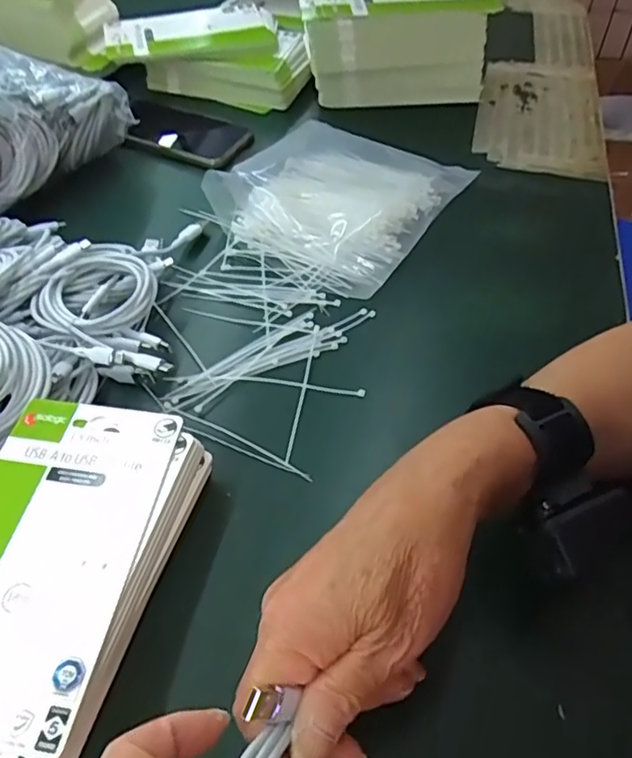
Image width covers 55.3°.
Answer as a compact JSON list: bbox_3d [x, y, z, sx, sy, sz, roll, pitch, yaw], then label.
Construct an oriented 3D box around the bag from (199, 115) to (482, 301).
[{"bbox_3d":[0.021,-0.173,0.560,0.188,0.039,0.198,29,56,22],"label":"bag"}]

